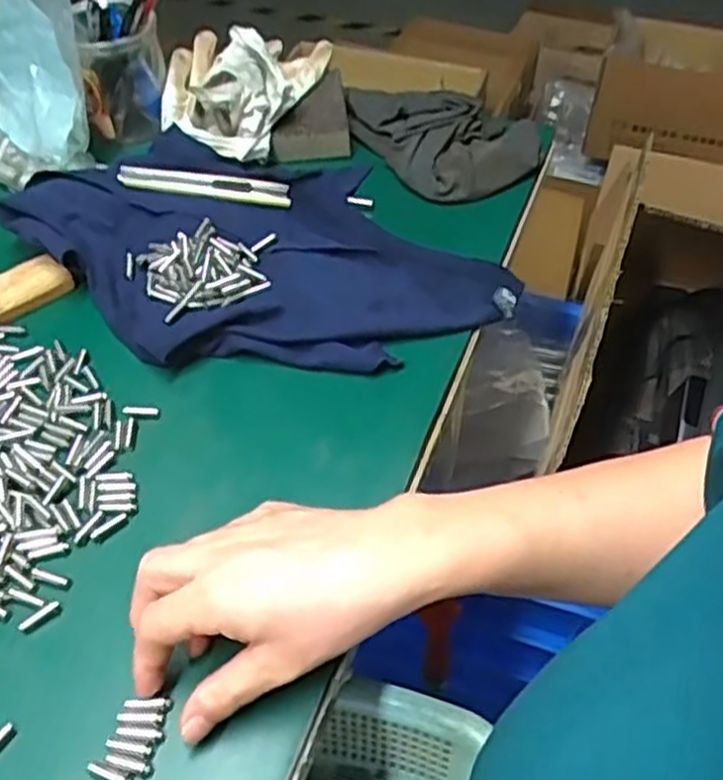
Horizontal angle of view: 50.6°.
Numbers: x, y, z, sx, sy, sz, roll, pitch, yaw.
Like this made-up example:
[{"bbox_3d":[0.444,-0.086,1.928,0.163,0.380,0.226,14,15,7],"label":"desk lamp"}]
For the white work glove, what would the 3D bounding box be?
[{"bbox_3d":[-0.101,-0.266,0.648,0.137,0.046,0.148,0,51,1],"label":"white work glove"}]

